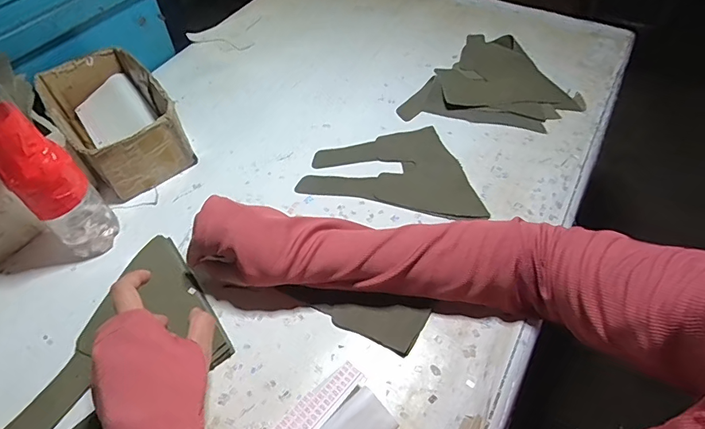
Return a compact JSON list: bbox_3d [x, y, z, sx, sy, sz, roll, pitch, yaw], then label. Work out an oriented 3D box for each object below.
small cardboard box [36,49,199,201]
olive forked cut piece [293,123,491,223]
[{"bbox_3d":[-0.288,-0.117,0.537,0.111,0.073,0.186,-31,59,-22],"label":"small cardboard box"},{"bbox_3d":[0.053,-0.062,0.531,0.206,0.013,0.130,11,53,8],"label":"olive forked cut piece"}]

